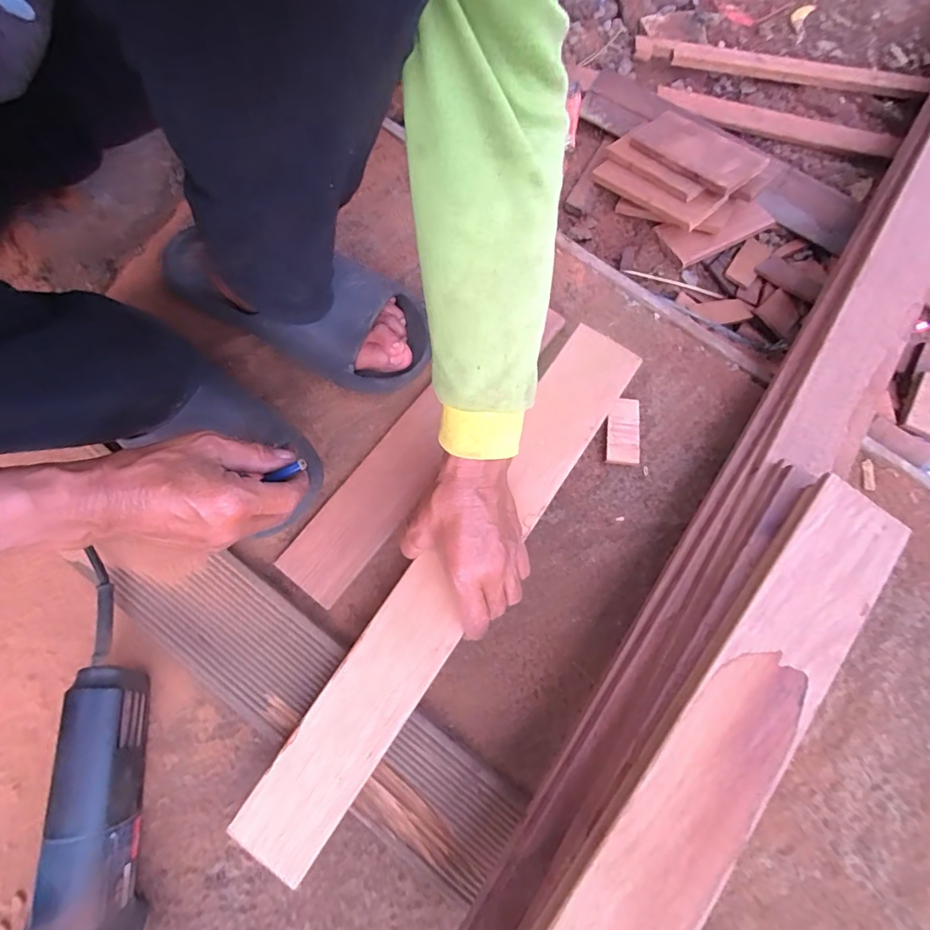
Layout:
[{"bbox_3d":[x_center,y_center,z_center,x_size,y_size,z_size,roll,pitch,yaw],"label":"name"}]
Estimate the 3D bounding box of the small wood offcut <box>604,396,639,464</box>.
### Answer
[{"bbox_3d":[0.153,-0.032,0.482,0.031,0.014,0.064,5,77,0],"label":"small wood offcut"}]

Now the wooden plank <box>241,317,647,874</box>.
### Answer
[{"bbox_3d":[-0.009,0.086,0.393,0.068,0.011,0.476,35,80,7],"label":"wooden plank"}]

